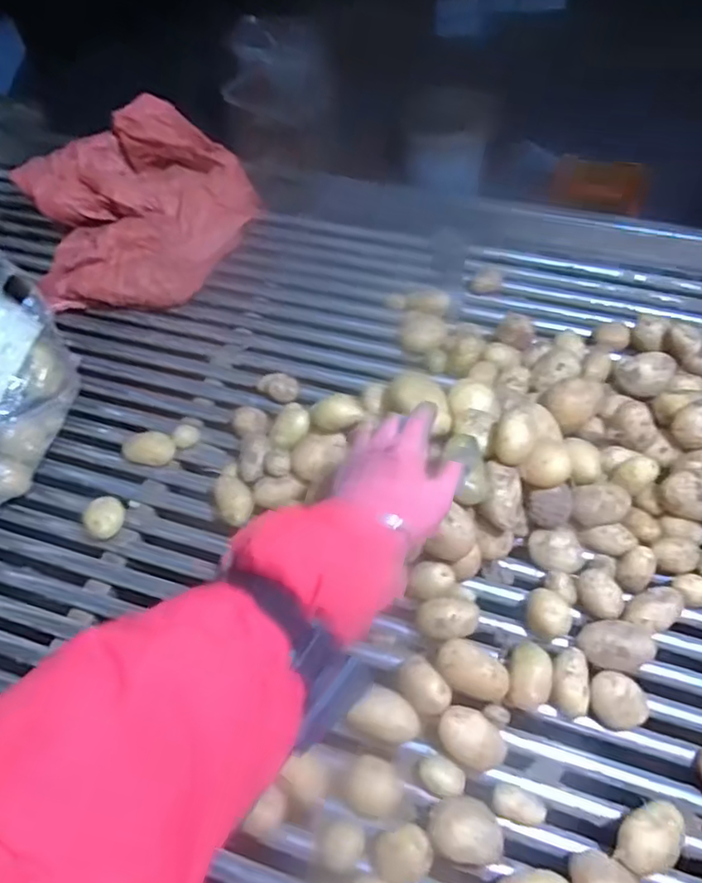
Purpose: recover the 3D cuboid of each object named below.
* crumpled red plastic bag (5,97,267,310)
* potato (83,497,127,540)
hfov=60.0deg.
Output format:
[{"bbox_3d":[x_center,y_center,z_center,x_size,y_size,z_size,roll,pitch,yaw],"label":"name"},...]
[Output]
[{"bbox_3d":[-0.284,-0.309,0.828,0.284,0.167,0.237,-19,54,-7],"label":"crumpled red plastic bag"},{"bbox_3d":[-0.251,0.082,0.628,0.040,0.041,0.034,-31,56,-16],"label":"potato"}]

